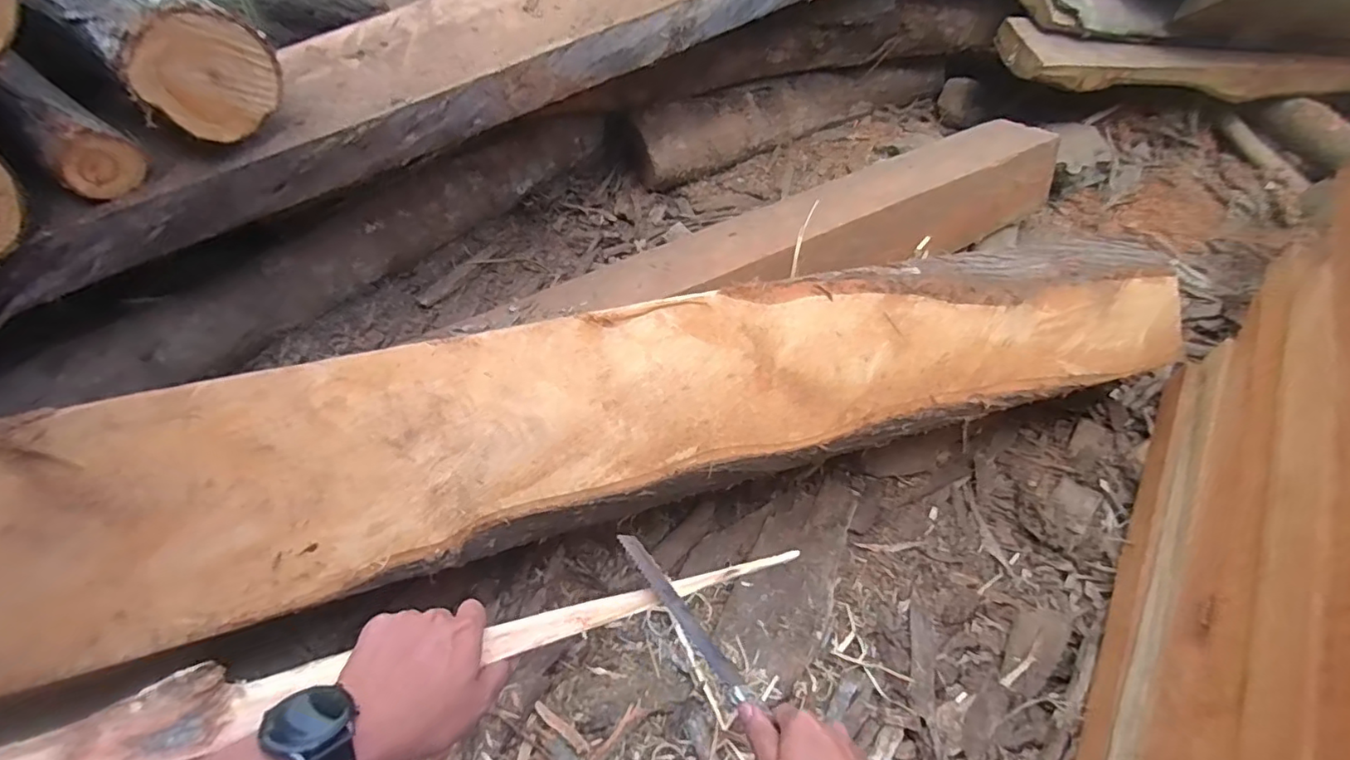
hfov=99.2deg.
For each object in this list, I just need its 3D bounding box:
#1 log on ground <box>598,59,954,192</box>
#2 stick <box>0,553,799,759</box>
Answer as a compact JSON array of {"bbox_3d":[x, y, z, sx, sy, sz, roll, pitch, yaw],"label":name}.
[{"bbox_3d":[0.342,-0.767,1.661,1.045,0.183,0.193,-22,47,-20],"label":"log on ground"},{"bbox_3d":[-0.192,0.201,0.407,0.705,0.025,0.044,-2,39,-33],"label":"stick"}]

